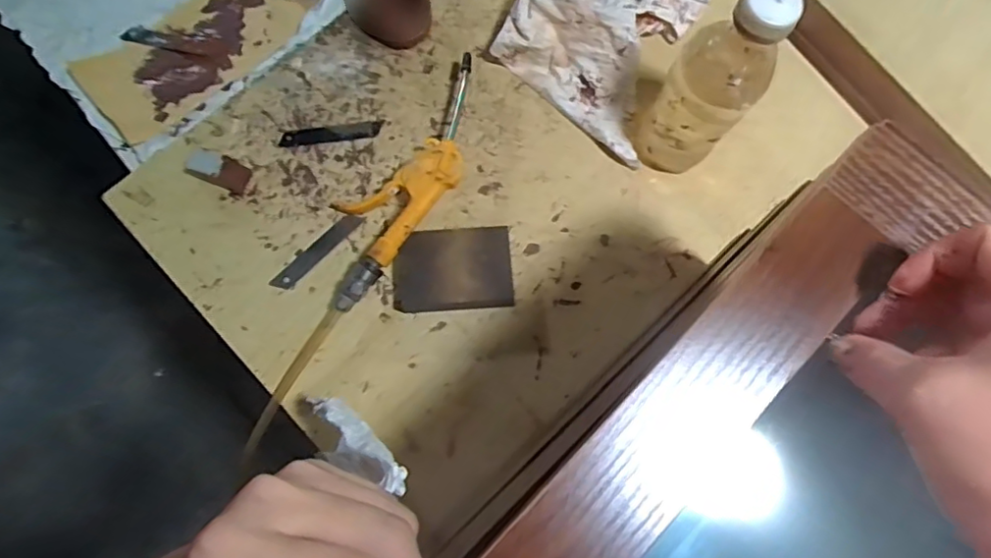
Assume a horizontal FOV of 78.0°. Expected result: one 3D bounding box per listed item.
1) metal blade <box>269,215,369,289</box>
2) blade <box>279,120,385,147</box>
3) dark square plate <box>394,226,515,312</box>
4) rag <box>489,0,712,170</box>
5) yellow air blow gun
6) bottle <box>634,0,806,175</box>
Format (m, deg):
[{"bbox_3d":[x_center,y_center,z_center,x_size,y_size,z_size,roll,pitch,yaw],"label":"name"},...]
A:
[{"bbox_3d":[-0.163,-0.025,0.561,0.018,0.006,0.097,44,79,10],"label":"metal blade"},{"bbox_3d":[-0.158,-0.139,0.591,0.096,0.004,0.017,-8,76,-7],"label":"blade"},{"bbox_3d":[-0.039,-0.007,0.542,0.104,0.031,0.071,-2,75,-1],"label":"dark square plate"},{"bbox_3d":[0.128,-0.253,0.591,0.183,0.074,0.219,40,79,10],"label":"rag"},{"bbox_3d":[-0.078,-0.090,0.553,0.083,0.052,0.245,39,78,9],"label":"yellow air blow gun"},{"bbox_3d":[0.170,-0.151,0.491,0.072,0.198,0.058,36,78,9],"label":"bottle"}]

